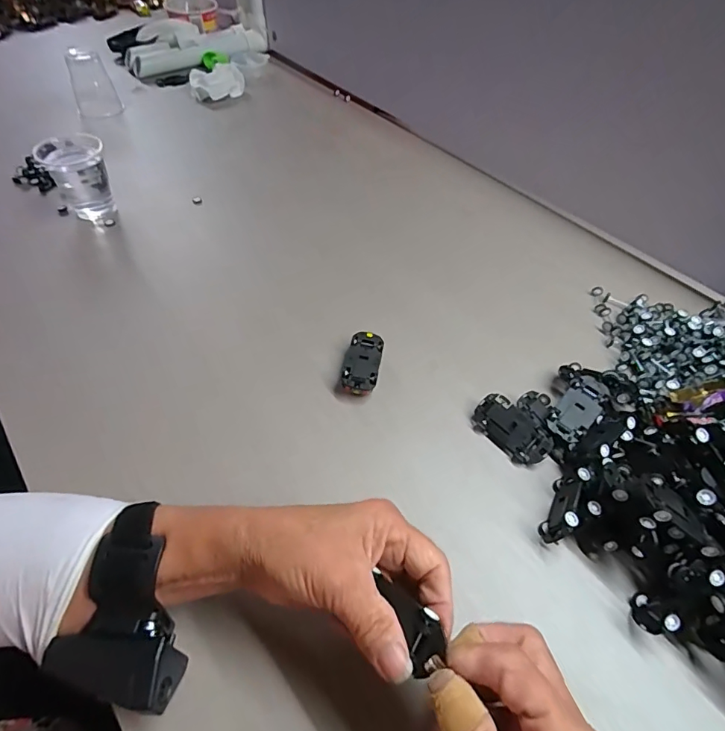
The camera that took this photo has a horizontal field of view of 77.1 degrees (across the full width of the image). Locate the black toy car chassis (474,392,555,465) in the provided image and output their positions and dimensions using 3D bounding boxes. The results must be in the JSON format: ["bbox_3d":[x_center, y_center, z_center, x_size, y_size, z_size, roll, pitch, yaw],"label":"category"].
[{"bbox_3d":[0.122,0.053,0.373,0.063,0.012,0.035,41,90,22],"label":"black toy car chassis"}]

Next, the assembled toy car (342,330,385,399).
[{"bbox_3d":[0.001,-0.001,0.407,0.030,0.018,0.064,9,54,5],"label":"assembled toy car"}]

